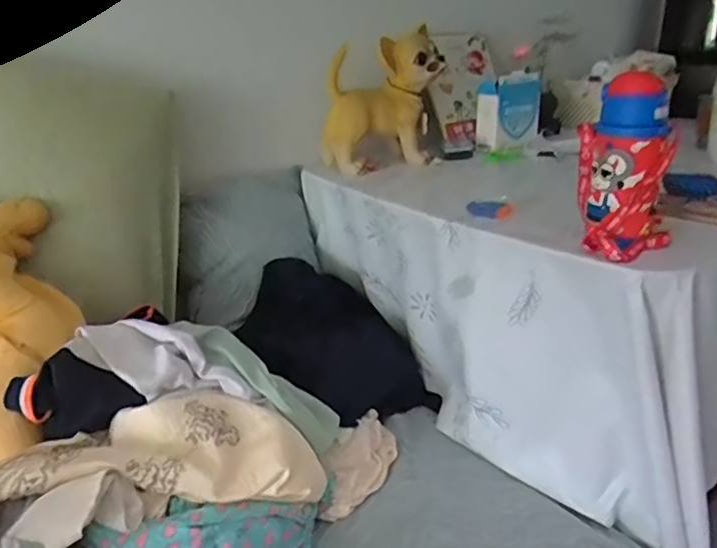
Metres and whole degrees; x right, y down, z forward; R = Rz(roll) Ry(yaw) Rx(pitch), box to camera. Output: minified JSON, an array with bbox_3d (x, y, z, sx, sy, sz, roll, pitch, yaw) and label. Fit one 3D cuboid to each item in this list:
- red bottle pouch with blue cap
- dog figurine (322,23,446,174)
[{"bbox_3d":[0.293,-0.121,0.656,0.100,0.188,0.110,8,26,22],"label":"red bottle pouch with blue cap"},{"bbox_3d":[0.042,-0.316,1.115,0.213,0.224,0.088,-10,25,-19],"label":"dog figurine"}]

